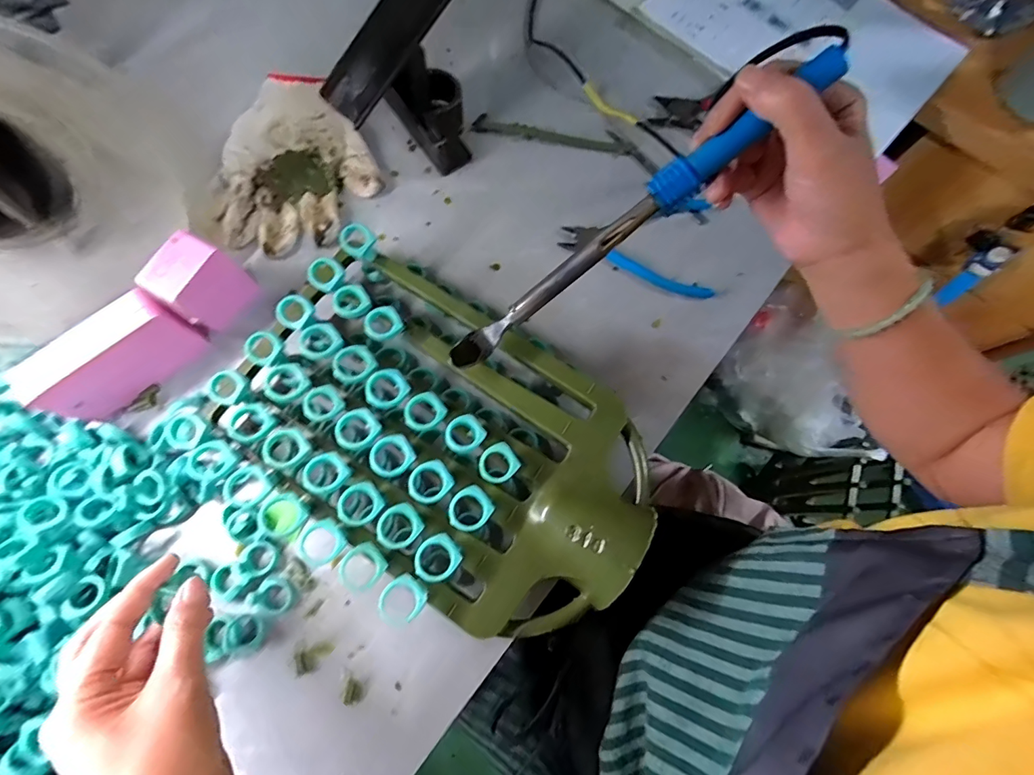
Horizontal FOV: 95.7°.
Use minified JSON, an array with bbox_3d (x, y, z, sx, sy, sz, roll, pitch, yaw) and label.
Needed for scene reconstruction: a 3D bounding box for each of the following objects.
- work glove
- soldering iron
[{"bbox_3d":[-0.211,-0.219,0.453,0.141,0.025,0.180,-9,75,-4],"label":"work glove"},{"bbox_3d":[0.061,-0.095,0.301,0.282,0.021,0.019,-35,75,25],"label":"soldering iron"}]

